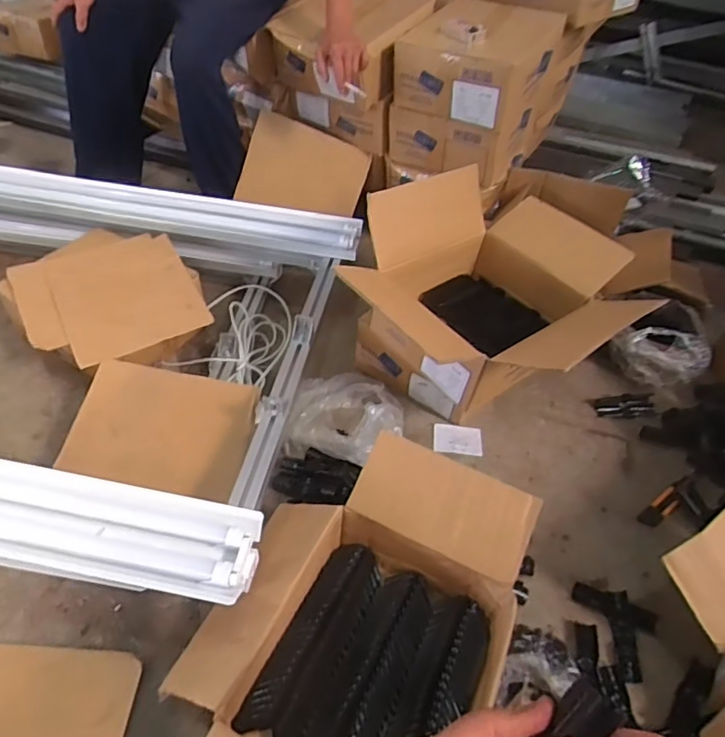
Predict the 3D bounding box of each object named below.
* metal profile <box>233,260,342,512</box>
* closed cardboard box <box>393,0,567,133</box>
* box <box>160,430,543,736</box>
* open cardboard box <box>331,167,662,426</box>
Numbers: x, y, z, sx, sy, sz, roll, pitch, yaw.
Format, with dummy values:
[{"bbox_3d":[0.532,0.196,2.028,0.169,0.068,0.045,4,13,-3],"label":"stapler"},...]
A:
[{"bbox_3d":[-0.127,-0.025,1.024,0.056,0.043,0.659,8,46,3],"label":"metal profile"},{"bbox_3d":[0.292,-0.768,1.342,0.306,0.155,0.396,26,50,20],"label":"closed cardboard box"},{"bbox_3d":[-0.021,0.370,0.719,0.353,0.195,0.542,25,49,18],"label":"box"},{"bbox_3d":[0.268,-0.117,1.065,0.580,0.340,0.453,-29,55,-28],"label":"open cardboard box"}]

